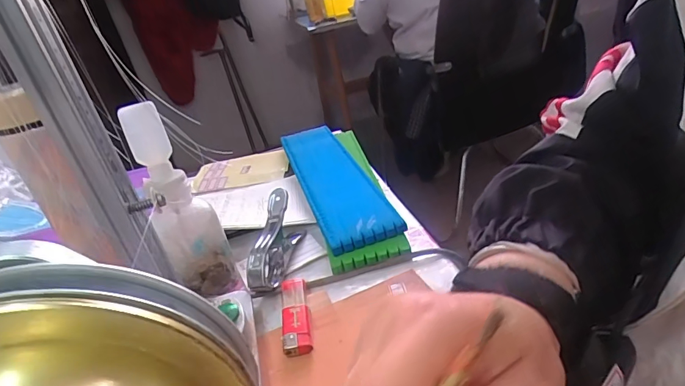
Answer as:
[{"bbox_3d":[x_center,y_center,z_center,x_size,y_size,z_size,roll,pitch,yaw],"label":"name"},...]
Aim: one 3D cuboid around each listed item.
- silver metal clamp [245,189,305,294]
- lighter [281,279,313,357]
[{"bbox_3d":[-0.070,0.042,0.440,0.031,0.055,0.106,-3,29,18],"label":"silver metal clamp"},{"bbox_3d":[-0.041,0.103,0.379,0.023,0.009,0.087,-14,27,-2],"label":"lighter"}]

